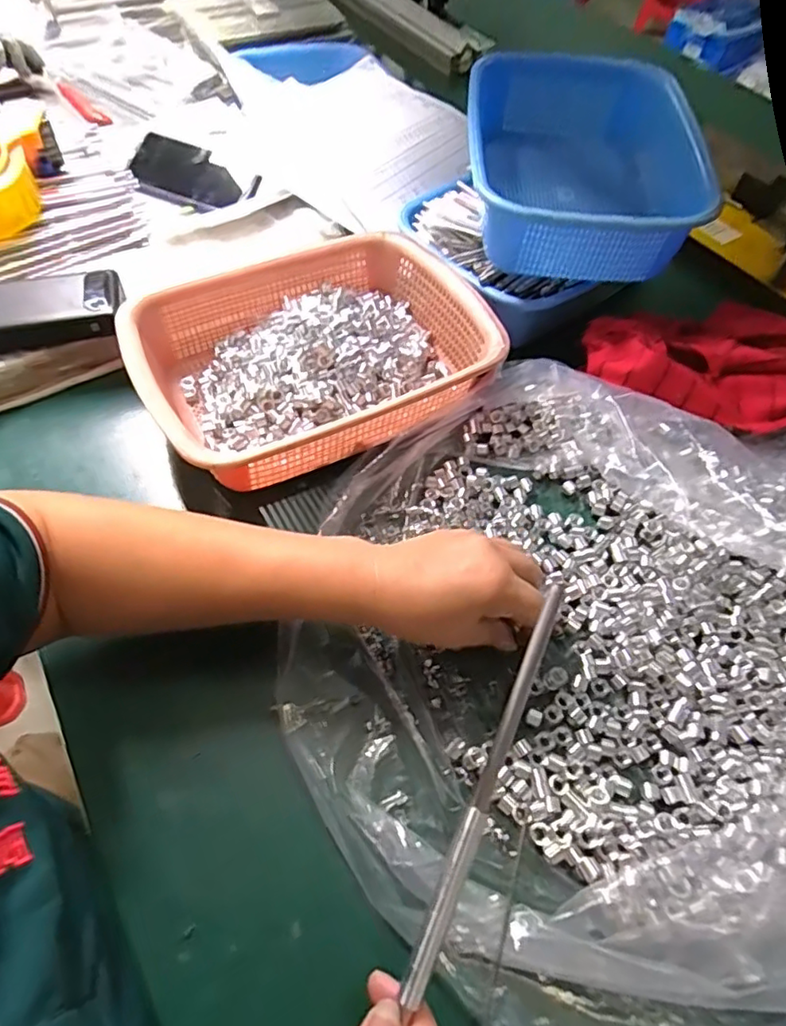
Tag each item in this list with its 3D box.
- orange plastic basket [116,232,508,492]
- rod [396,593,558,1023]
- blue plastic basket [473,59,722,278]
[{"bbox_3d":[-0.064,-0.137,0.511,0.287,0.073,0.209,-24,61,-15],"label":"orange plastic basket"},{"bbox_3d":[0.044,0.131,0.276,0.009,0.007,0.201,21,81,12],"label":"rod"},{"bbox_3d":[0.170,-0.329,0.556,0.184,0.088,0.263,4,57,0],"label":"blue plastic basket"}]

